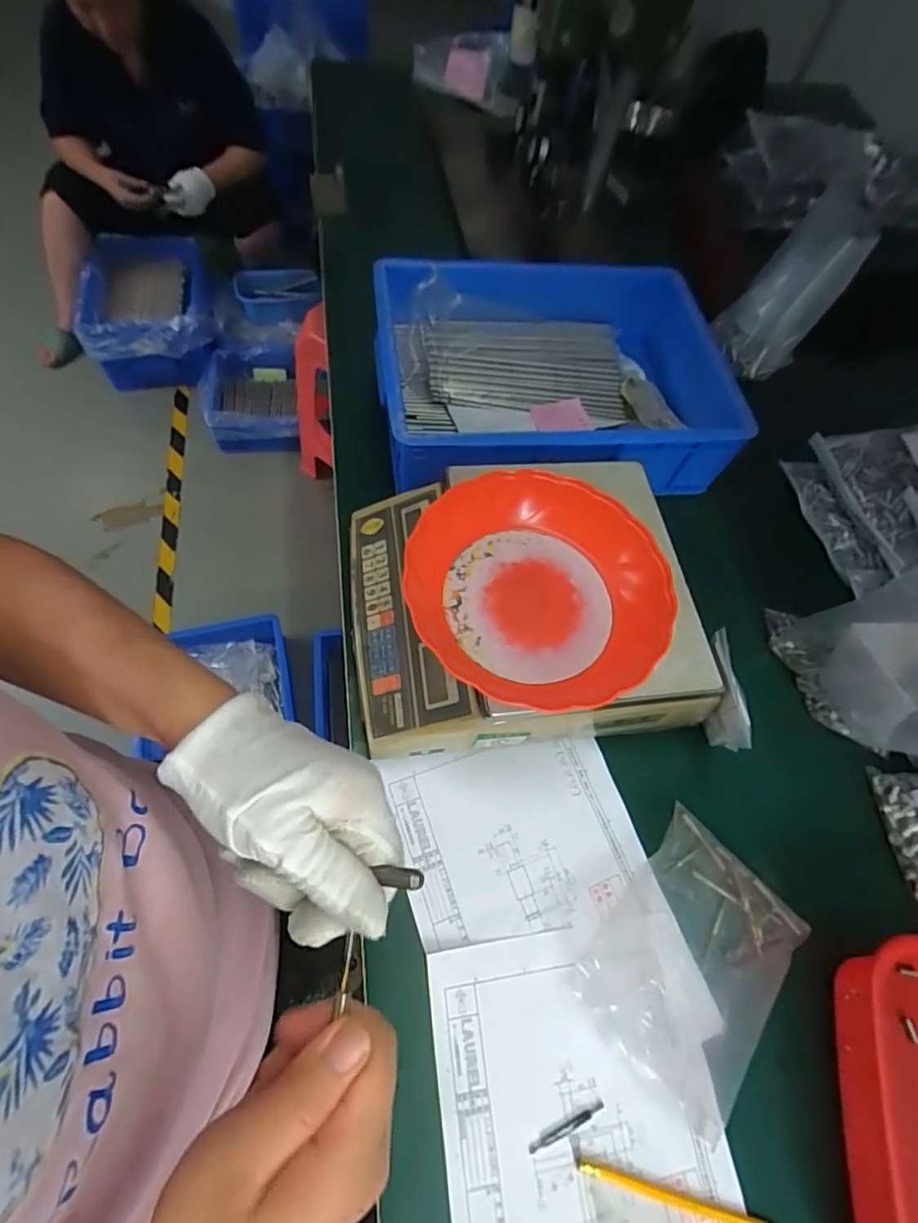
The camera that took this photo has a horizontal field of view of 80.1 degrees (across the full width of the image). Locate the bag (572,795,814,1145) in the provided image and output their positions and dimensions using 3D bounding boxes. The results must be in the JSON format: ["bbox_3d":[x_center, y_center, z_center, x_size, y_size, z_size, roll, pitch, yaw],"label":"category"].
[{"bbox_3d":[0.198,0.285,0.458,0.135,0.025,0.185,42,67,14],"label":"bag"}]

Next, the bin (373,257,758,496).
[{"bbox_3d":[0.119,-0.292,0.683,0.428,0.130,0.285,-5,64,-8],"label":"bin"}]

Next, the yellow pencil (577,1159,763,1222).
[{"bbox_3d":[0.158,0.423,0.392,0.145,0.007,0.009,17,63,2],"label":"yellow pencil"}]

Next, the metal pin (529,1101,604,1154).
[{"bbox_3d":[0.081,0.382,0.403,0.061,0.004,0.007,-20,67,-15],"label":"metal pin"}]

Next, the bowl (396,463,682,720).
[{"bbox_3d":[0.069,-0.021,0.460,0.205,0.061,0.192,2,64,-5],"label":"bowl"}]

